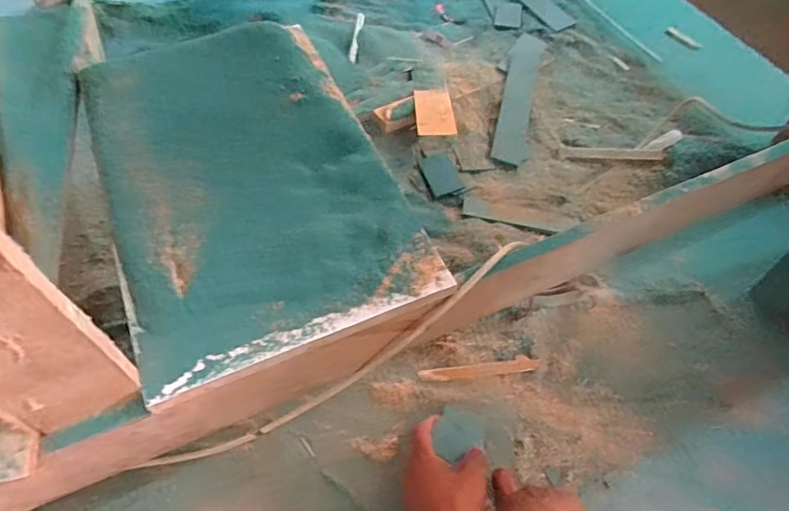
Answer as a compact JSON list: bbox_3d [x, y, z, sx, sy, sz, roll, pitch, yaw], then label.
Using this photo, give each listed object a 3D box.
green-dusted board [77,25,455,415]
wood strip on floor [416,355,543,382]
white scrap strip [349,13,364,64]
[{"bbox_3d":[-0.157,-0.095,0.542,0.275,0.030,0.419,-20,61,-15],"label":"green-dusted board"},{"bbox_3d":[0.108,0.143,0.659,0.149,0.006,0.018,-5,56,-6],"label":"wood strip on floor"},{"bbox_3d":[-0.066,-0.391,0.930,0.014,0.016,0.140,6,58,0],"label":"white scrap strip"}]

